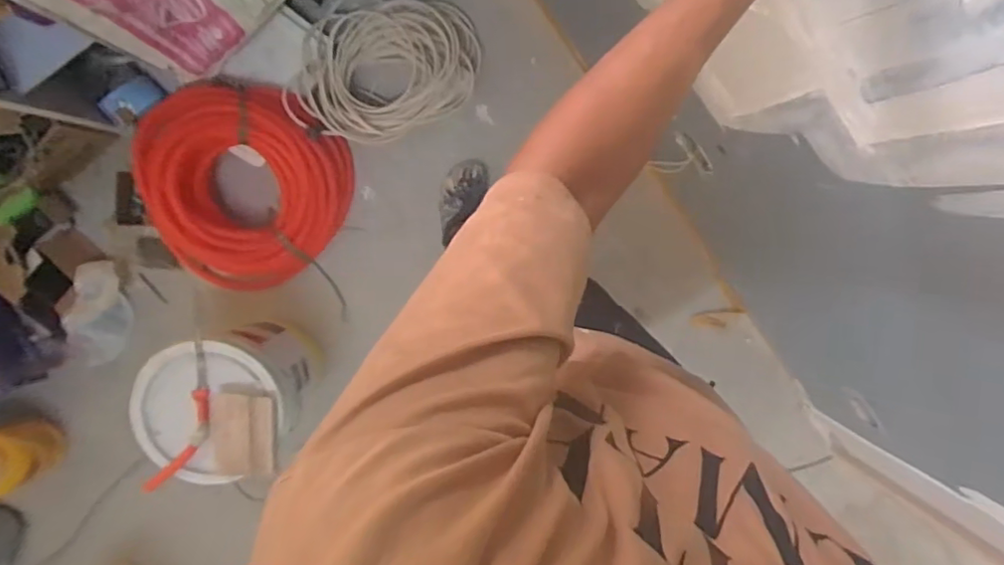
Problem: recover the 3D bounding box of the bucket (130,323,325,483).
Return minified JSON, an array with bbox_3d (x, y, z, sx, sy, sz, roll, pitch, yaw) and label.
[{"bbox_3d":[-0.595,0.255,1.356,0.312,0.376,0.327,0,97,-3],"label":"bucket"}]

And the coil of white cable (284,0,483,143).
[{"bbox_3d":[-0.275,-0.511,1.408,0.413,0.077,0.342,10,97,-4],"label":"coil of white cable"}]

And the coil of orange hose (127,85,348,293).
[{"bbox_3d":[-0.616,-0.238,1.419,0.472,0.183,0.480,-22,98,0],"label":"coil of orange hose"}]

